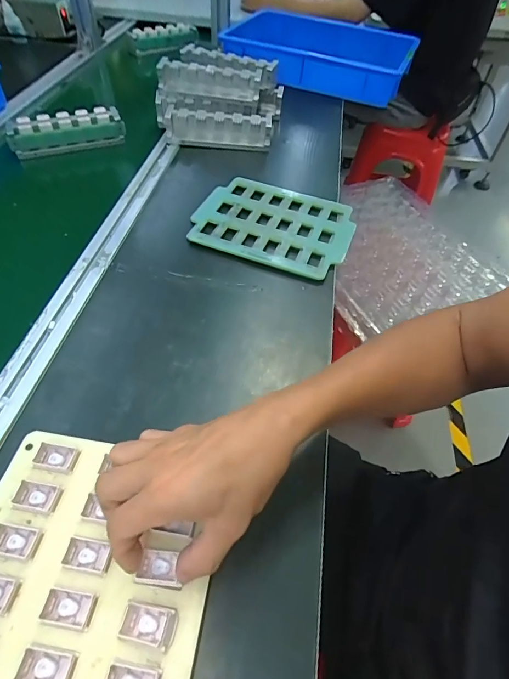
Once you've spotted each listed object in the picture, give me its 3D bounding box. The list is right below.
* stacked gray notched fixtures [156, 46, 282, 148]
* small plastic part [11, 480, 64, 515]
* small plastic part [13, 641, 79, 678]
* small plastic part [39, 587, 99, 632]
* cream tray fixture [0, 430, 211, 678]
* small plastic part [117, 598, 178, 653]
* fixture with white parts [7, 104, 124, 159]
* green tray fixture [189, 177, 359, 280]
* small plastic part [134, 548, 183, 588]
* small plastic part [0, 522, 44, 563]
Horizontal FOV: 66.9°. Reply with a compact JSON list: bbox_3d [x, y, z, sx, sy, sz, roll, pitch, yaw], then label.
[{"bbox_3d":[-0.068,-0.467,0.733,0.225,0.080,0.219,9,52,4],"label":"stacked gray notched fixtures"},{"bbox_3d":[-0.170,0.124,0.304,0.033,0.010,0.021,12,52,7],"label":"small plastic part"},{"bbox_3d":[-0.131,0.207,0.243,0.034,0.011,0.021,10,52,5],"label":"small plastic part"},{"bbox_3d":[-0.126,0.183,0.262,0.034,0.010,0.020,7,52,3],"label":"small plastic part"},{"bbox_3d":[-0.124,0.170,0.270,0.177,0.013,0.193,8,52,3],"label":"cream tray fixture"},{"bbox_3d":[-0.071,0.187,0.255,0.037,0.009,0.022,14,52,8],"label":"small plastic part"},{"bbox_3d":[-0.341,-0.377,0.705,0.190,0.060,0.053,-17,54,-16],"label":"fixture with white parts"},{"bbox_3d":[0.031,-0.171,0.565,0.221,0.018,0.171,19,53,11],"label":"green tray fixture"},{"bbox_3d":[-0.066,0.162,0.274,0.030,0.011,0.022,6,51,2],"label":"small plastic part"},{"bbox_3d":[-0.175,0.149,0.283,0.032,0.011,0.022,8,52,4],"label":"small plastic part"}]

